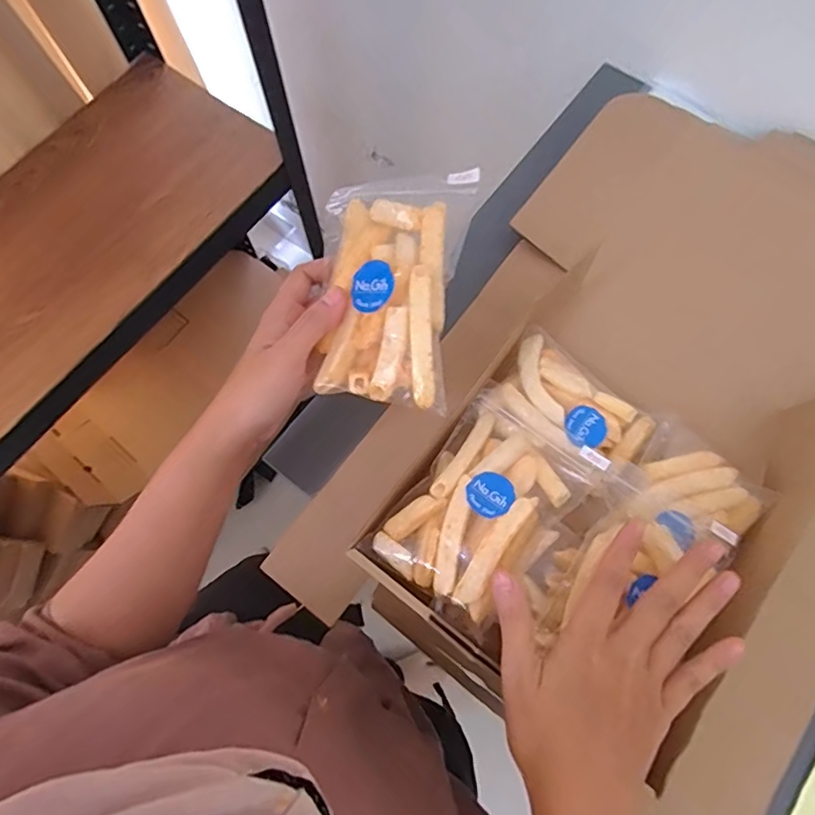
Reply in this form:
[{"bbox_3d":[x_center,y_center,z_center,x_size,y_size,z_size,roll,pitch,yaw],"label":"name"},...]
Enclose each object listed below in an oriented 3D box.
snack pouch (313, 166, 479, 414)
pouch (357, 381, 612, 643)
[{"bbox_3d":[-0.009,-0.066,0.310,0.078,0.041,0.127,6,70,3],"label":"snack pouch"},{"bbox_3d":[0.052,0.059,0.350,0.095,0.034,0.146,37,75,9],"label":"pouch"}]

